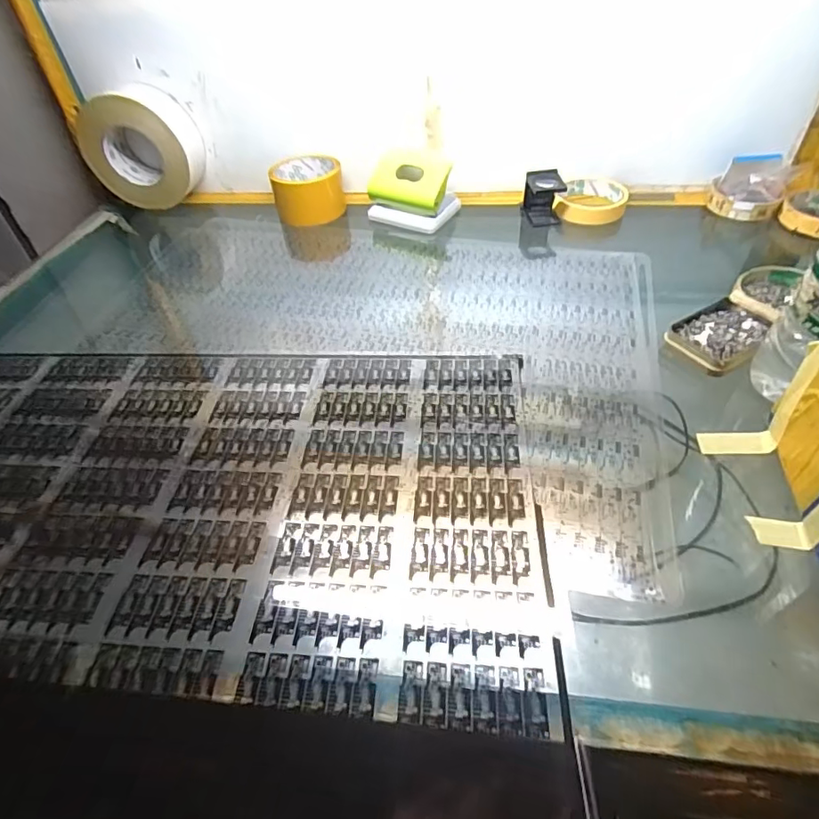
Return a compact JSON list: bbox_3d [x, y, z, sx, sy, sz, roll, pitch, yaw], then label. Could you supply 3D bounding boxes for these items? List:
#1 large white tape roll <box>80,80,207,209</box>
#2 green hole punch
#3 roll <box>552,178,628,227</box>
[{"bbox_3d":[-0.349,-0.342,0.667,0.132,0.125,0.072,6,46,10],"label":"large white tape roll"},{"bbox_3d":[0.004,-0.277,0.638,0.101,0.070,0.073,23,52,25],"label":"green hole punch"},{"bbox_3d":[0.230,-0.263,0.642,0.082,0.028,0.084,16,49,19],"label":"roll"}]

